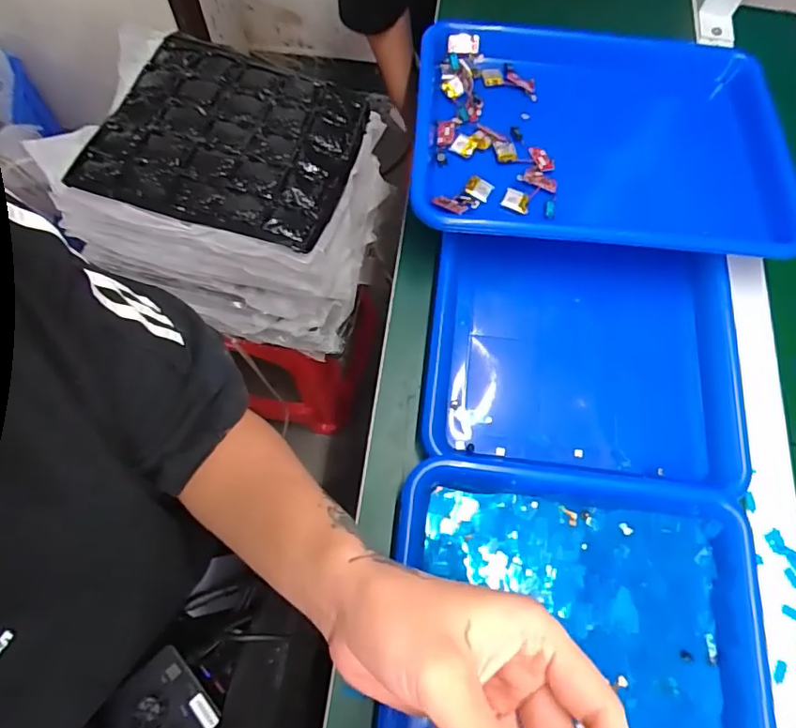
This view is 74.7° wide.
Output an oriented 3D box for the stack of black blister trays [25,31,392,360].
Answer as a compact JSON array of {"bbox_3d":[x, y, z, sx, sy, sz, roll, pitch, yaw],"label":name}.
[{"bbox_3d":[-0.223,-0.229,0.719,0.363,0.204,0.299,17,68,4],"label":"stack of black blister trays"}]

